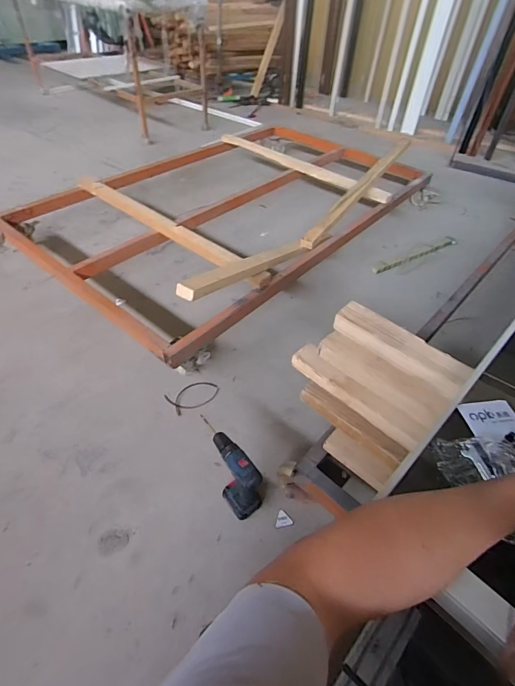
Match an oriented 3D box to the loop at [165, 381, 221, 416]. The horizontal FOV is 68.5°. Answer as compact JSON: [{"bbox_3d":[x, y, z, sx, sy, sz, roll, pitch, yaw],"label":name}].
[{"bbox_3d":[-0.207,0.174,1.239,0.168,0.010,0.095,-23,54,-19],"label":"loop"}]

